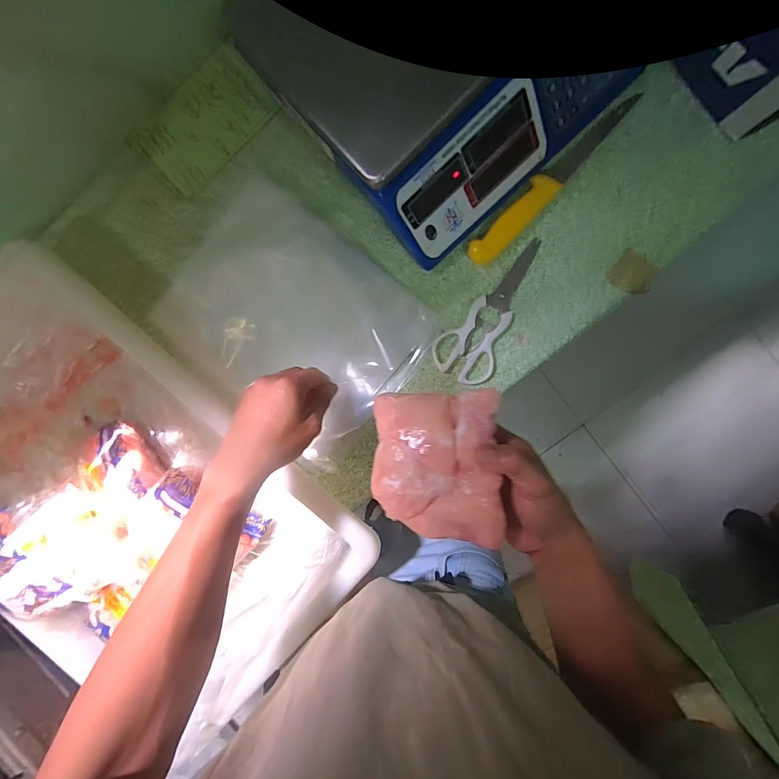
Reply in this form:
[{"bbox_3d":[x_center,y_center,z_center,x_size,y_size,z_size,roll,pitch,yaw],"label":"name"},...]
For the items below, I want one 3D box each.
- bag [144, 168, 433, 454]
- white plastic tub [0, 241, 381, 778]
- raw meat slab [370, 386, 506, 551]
[{"bbox_3d":[-0.140,-0.086,0.491,0.323,0.028,0.263,39,96,1],"label":"bag"},{"bbox_3d":[-0.357,0.159,0.482,0.588,0.110,0.380,35,96,2],"label":"white plastic tub"},{"bbox_3d":[0.043,0.071,0.347,0.117,0.029,0.134,-3,88,24],"label":"raw meat slab"}]

